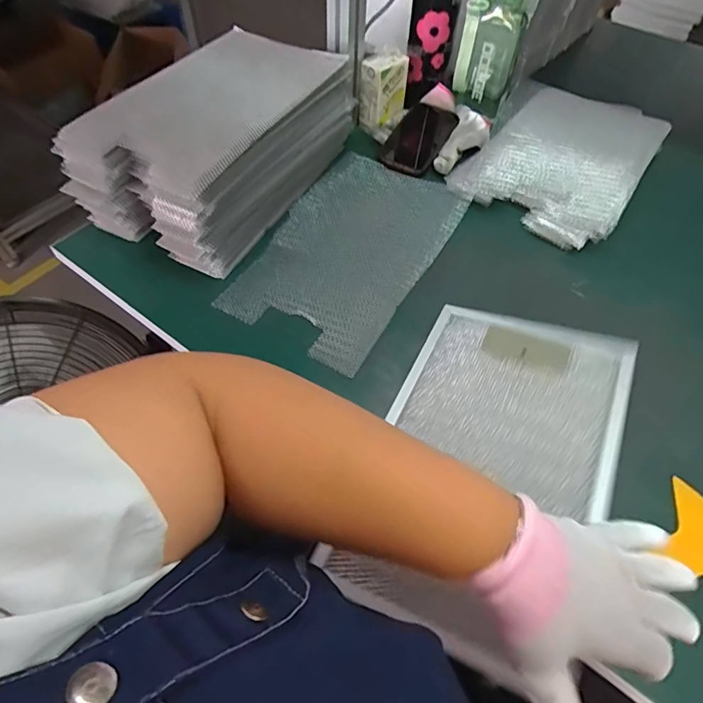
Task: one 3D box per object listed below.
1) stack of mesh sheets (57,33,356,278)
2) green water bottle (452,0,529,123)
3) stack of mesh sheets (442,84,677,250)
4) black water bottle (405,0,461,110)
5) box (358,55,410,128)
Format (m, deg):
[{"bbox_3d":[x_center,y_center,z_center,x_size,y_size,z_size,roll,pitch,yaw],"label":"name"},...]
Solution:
[{"bbox_3d":[-0.175,-0.313,0.665,0.235,0.118,0.397,26,57,15],"label":"stack of mesh sheets"},{"bbox_3d":[0.218,-0.479,0.739,0.085,0.204,0.068,27,58,16],"label":"green water bottle"},{"bbox_3d":[0.311,-0.297,0.713,0.237,0.041,0.326,28,63,24],"label":"stack of mesh sheets"},{"bbox_3d":[0.137,-0.513,0.744,0.088,0.222,0.066,3,54,0],"label":"black water bottle"},{"bbox_3d":[0.050,-0.416,0.758,0.071,0.087,0.048,-33,62,-23],"label":"box"}]

